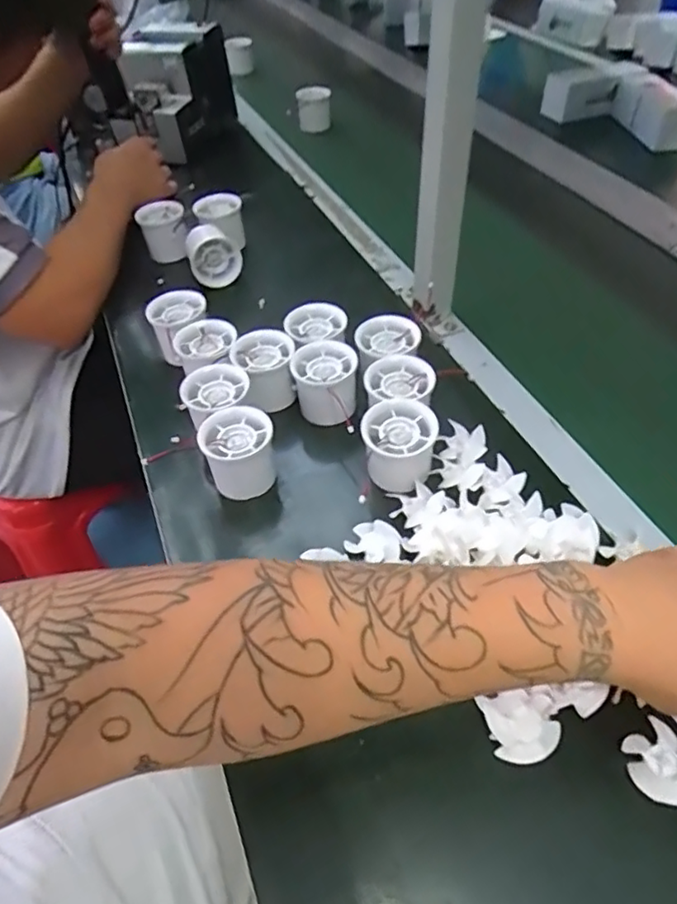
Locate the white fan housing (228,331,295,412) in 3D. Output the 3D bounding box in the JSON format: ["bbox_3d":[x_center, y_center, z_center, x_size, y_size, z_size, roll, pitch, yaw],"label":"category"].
[{"bbox_3d":[-0.065,-0.067,0.543,0.056,0.058,0.055,-10,47,-5],"label":"white fan housing"}]

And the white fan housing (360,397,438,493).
[{"bbox_3d":[0.046,-0.007,0.469,0.054,0.041,0.058,0,47,4],"label":"white fan housing"}]

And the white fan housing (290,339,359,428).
[{"bbox_3d":[-0.011,-0.058,0.534,0.055,0.058,0.053,0,47,3],"label":"white fan housing"}]

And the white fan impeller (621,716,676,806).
[{"bbox_3d":[0.179,0.171,0.332,0.042,0.015,0.038,27,74,32],"label":"white fan impeller"}]

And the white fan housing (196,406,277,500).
[{"bbox_3d":[-0.078,0.005,0.484,0.056,0.053,0.062,-5,47,-1],"label":"white fan housing"}]

